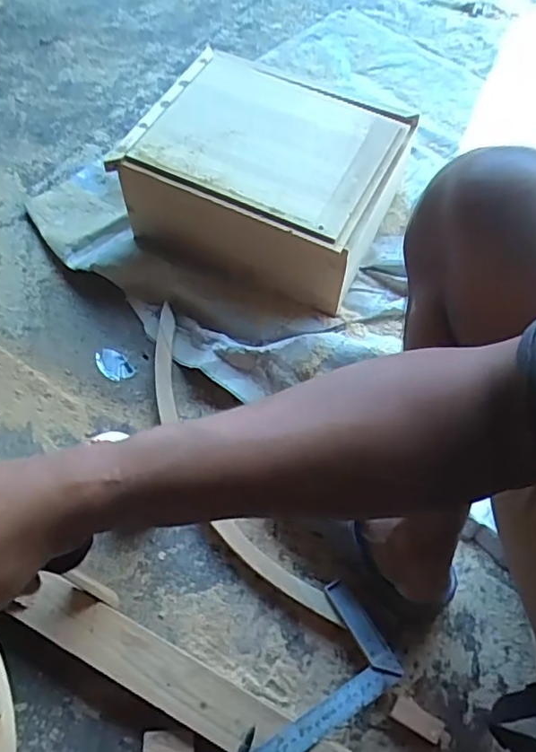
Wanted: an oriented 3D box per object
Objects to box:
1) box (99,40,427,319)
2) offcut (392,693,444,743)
[{"bbox_3d":[-0.001,-0.312,0.942,0.366,0.203,0.299,24,62,10],"label":"box"},{"bbox_3d":[0.162,0.374,0.642,0.055,0.021,0.023,29,63,12],"label":"offcut"}]

